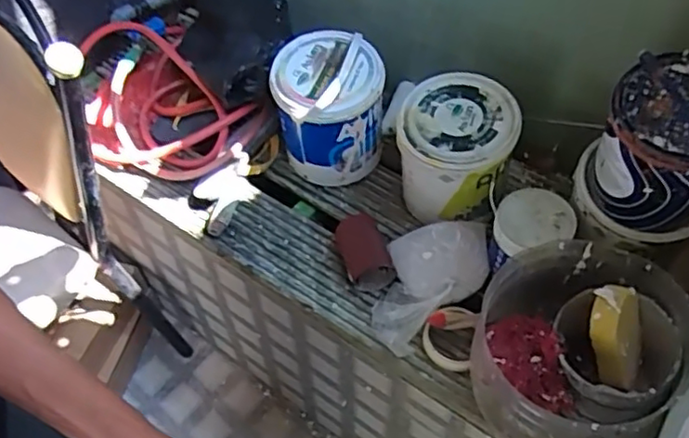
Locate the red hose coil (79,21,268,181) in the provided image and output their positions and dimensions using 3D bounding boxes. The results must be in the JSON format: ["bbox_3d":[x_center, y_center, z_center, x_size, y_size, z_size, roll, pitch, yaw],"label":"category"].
[{"bbox_3d":[-0.350,-0.235,1.162,0.266,0.139,0.411,-28,58,-19],"label":"red hose coil"}]

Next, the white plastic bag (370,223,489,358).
[{"bbox_3d":[0.124,0.075,0.968,0.234,0.100,0.138,-37,61,-24],"label":"white plastic bag"}]

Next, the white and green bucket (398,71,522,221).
[{"bbox_3d":[0.170,-0.107,1.005,0.173,0.171,0.156,20,56,14],"label":"white and green bucket"}]

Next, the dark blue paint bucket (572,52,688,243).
[{"bbox_3d":[0.389,-0.068,0.786,0.169,0.221,0.141,20,56,15],"label":"dark blue paint bucket"}]

